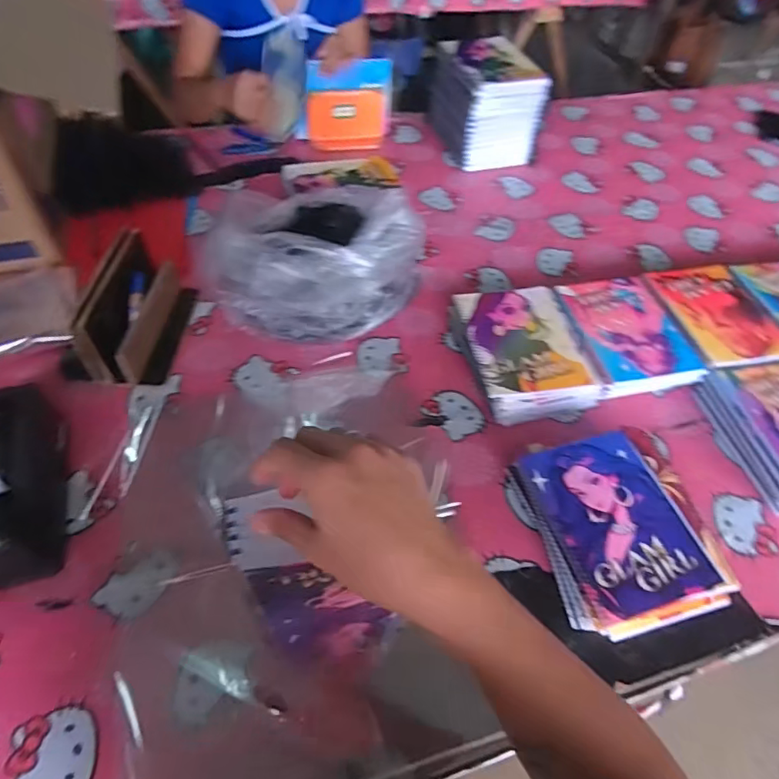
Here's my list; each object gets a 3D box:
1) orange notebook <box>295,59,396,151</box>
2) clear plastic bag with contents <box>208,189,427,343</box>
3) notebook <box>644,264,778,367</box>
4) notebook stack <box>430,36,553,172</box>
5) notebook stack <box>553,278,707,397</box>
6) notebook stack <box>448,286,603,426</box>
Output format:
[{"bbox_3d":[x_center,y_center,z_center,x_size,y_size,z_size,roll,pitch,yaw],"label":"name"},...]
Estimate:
[{"bbox_3d":[-0.090,-0.596,1.117,0.198,0.162,0.017,-11,39,-16],"label":"orange notebook"},{"bbox_3d":[-0.116,-0.213,0.797,0.301,0.164,0.252,-8,52,-11],"label":"clear plastic bag with contents"},{"bbox_3d":[0.509,-0.120,0.817,0.159,0.008,0.211,-5,52,-9],"label":"notebook"},{"bbox_3d":[0.198,-0.610,1.129,0.171,0.182,0.219,-13,54,-16],"label":"notebook stack"},{"bbox_3d":[0.352,-0.083,0.793,0.164,0.039,0.214,-8,53,-8],"label":"notebook stack"},{"bbox_3d":[0.193,-0.056,0.773,0.170,0.052,0.216,-4,52,-8],"label":"notebook stack"}]

